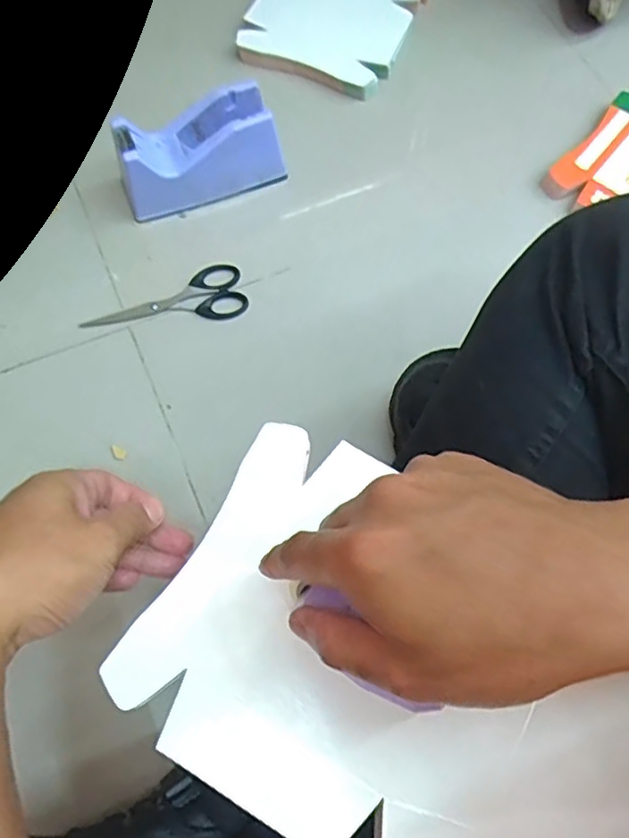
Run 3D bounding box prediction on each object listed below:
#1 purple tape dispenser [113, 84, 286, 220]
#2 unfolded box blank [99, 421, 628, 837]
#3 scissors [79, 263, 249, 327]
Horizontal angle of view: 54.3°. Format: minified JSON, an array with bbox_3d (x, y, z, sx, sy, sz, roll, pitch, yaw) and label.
[{"bbox_3d":[-0.114,-0.265,0.610,0.157,0.079,0.069,-21,70,-10],"label":"purple tape dispenser"},{"bbox_3d":[0.074,0.144,0.300,0.317,0.020,0.172,29,70,7],"label":"unfolded box blank"},{"bbox_3d":[-0.142,-0.110,0.587,0.151,0.004,0.061,-16,70,-8],"label":"scissors"}]

